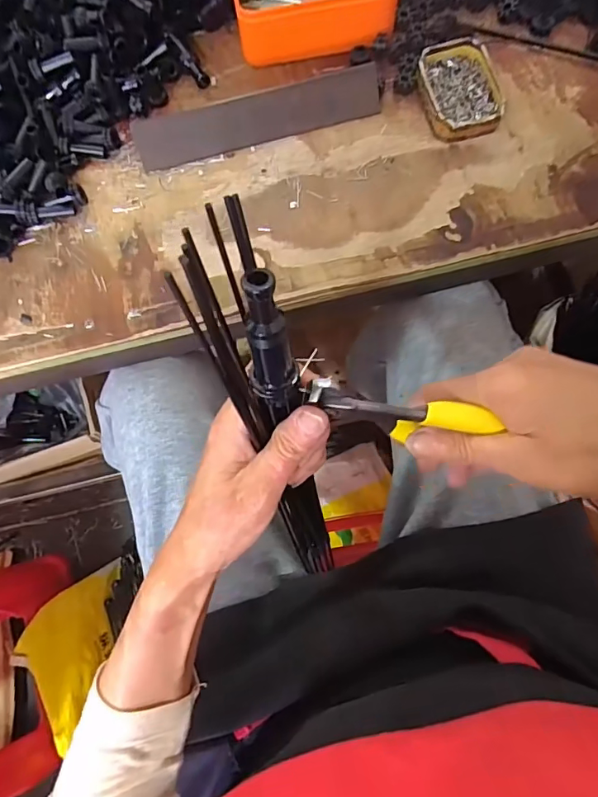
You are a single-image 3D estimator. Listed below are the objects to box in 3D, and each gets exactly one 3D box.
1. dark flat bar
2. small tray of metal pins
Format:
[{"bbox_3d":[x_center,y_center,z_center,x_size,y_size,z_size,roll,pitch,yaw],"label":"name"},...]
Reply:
[{"bbox_3d":[-0.036,-0.247,0.420,0.216,0.039,0.007,-14,34,0],"label":"dark flat bar"},{"bbox_3d":[0.142,-0.270,0.416,0.062,0.022,0.086,-13,75,-1],"label":"small tray of metal pins"}]

